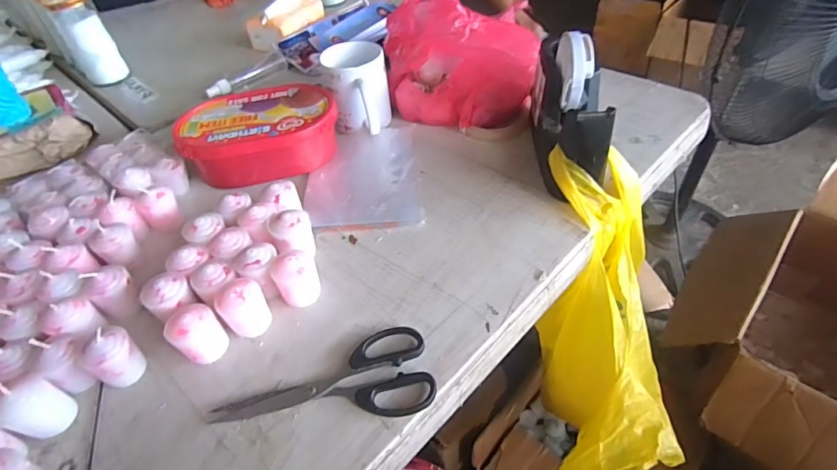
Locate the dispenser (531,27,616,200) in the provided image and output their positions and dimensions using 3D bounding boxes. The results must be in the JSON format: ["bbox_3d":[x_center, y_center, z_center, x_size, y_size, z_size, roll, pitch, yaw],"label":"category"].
[{"bbox_3d":[0.163,-0.132,0.501,0.060,0.130,0.157,-3,45,4],"label":"dispenser"}]

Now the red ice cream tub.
[{"bbox_3d":[-0.193,-0.122,0.588,0.187,0.073,0.136,-10,45,-2],"label":"red ice cream tub"}]

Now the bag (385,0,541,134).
[{"bbox_3d":[0.056,-0.250,0.637,0.204,0.118,0.221,-2,45,6],"label":"bag"}]

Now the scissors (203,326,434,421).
[{"bbox_3d":[-0.074,0.121,0.372,0.169,0.009,0.071,-13,45,-5],"label":"scissors"}]

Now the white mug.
[{"bbox_3d":[-0.078,-0.182,0.600,0.079,0.094,0.091,-9,45,-1],"label":"white mug"}]

